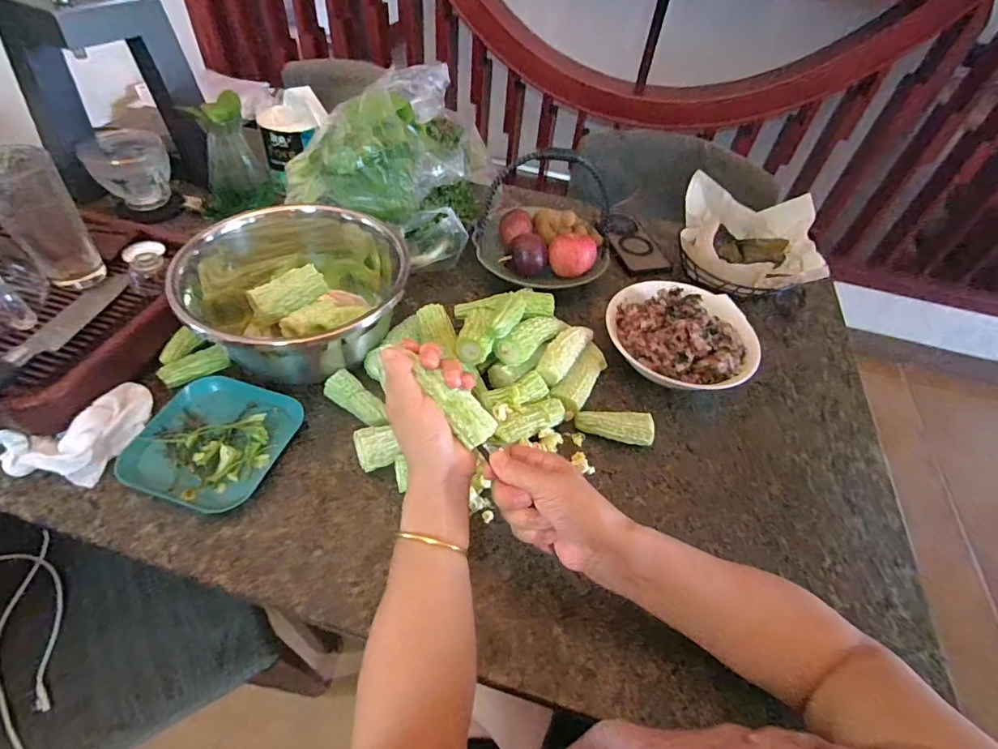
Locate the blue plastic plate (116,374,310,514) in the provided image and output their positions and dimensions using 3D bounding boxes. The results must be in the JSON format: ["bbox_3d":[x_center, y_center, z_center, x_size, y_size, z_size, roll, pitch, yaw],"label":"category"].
[{"bbox_3d":[-0.303,0.066,0.518,0.139,0.024,0.145,16,49,7],"label":"blue plastic plate"}]

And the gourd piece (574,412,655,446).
[{"bbox_3d":[0.134,0.061,0.564,0.086,0.027,0.038,7,49,-1],"label":"gourd piece"}]

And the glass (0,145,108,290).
[{"bbox_3d":[-0.505,-0.169,0.541,0.069,0.144,0.064,-32,59,-29],"label":"glass"}]

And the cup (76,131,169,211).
[{"bbox_3d":[-0.584,-0.316,0.779,0.111,0.098,0.131,-18,53,-21],"label":"cup"}]

